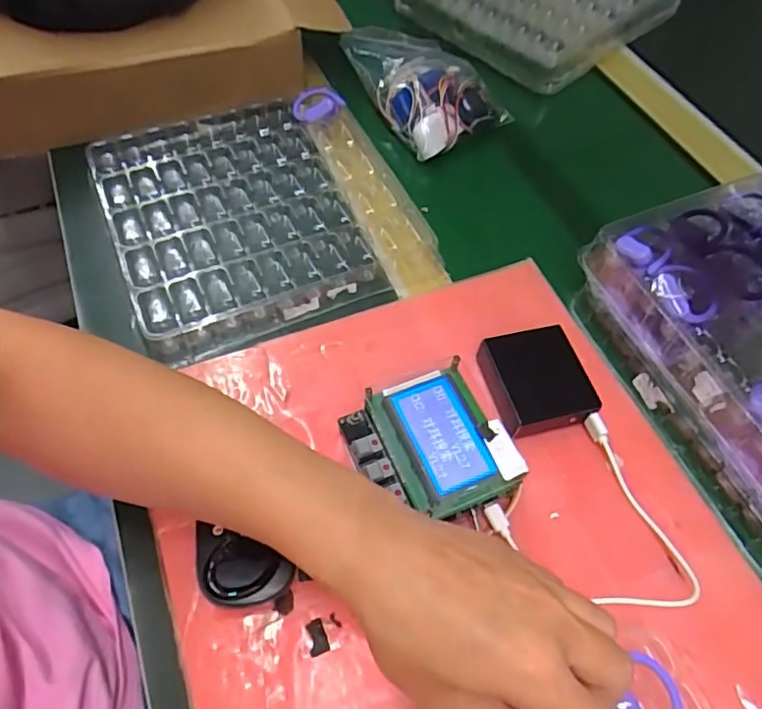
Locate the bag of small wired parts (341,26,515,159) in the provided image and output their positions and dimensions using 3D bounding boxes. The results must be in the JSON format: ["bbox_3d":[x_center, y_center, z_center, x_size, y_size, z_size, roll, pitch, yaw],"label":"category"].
[{"bbox_3d":[0.050,-0.294,0.633,0.137,0.055,0.166,-32,63,-19],"label":"bag of small wired parts"}]

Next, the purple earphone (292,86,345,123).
[{"bbox_3d":[-0.065,-0.253,0.598,0.055,0.033,0.012,-1,9,23],"label":"purple earphone"}]

